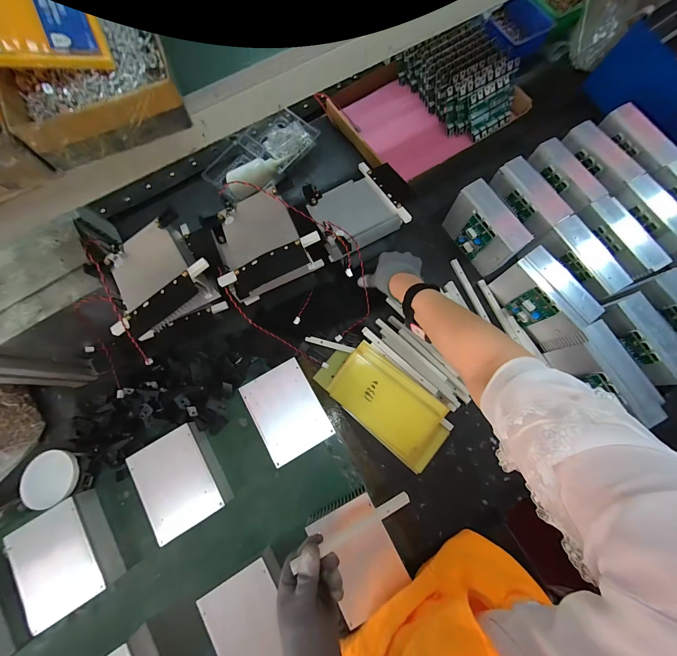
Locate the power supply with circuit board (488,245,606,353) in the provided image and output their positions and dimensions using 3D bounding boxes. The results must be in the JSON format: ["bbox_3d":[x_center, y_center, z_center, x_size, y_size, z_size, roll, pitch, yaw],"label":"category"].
[{"bbox_3d":[0.395,-0.055,0.573,0.076,0.113,0.167,-32,79,-7],"label":"power supply with circuit board"}]

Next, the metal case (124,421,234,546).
[{"bbox_3d":[-0.294,0.281,0.548,0.130,0.049,0.164,-29,78,-7],"label":"metal case"}]

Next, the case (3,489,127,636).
[{"bbox_3d":[-0.489,0.410,0.530,0.143,0.063,0.170,-30,78,-7],"label":"case"}]

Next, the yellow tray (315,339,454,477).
[{"bbox_3d":[0.092,0.140,0.580,0.265,0.017,0.131,41,95,10],"label":"yellow tray"}]

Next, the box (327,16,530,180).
[{"bbox_3d":[0.219,-0.580,0.727,0.441,0.100,0.330,-32,79,-7],"label":"box"}]

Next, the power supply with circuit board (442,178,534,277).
[{"bbox_3d":[0.298,-0.199,0.612,0.063,0.123,0.169,-26,78,-6],"label":"power supply with circuit board"}]

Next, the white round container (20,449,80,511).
[{"bbox_3d":[-0.555,0.288,0.560,0.100,0.017,0.096,0,77,0],"label":"white round container"}]

